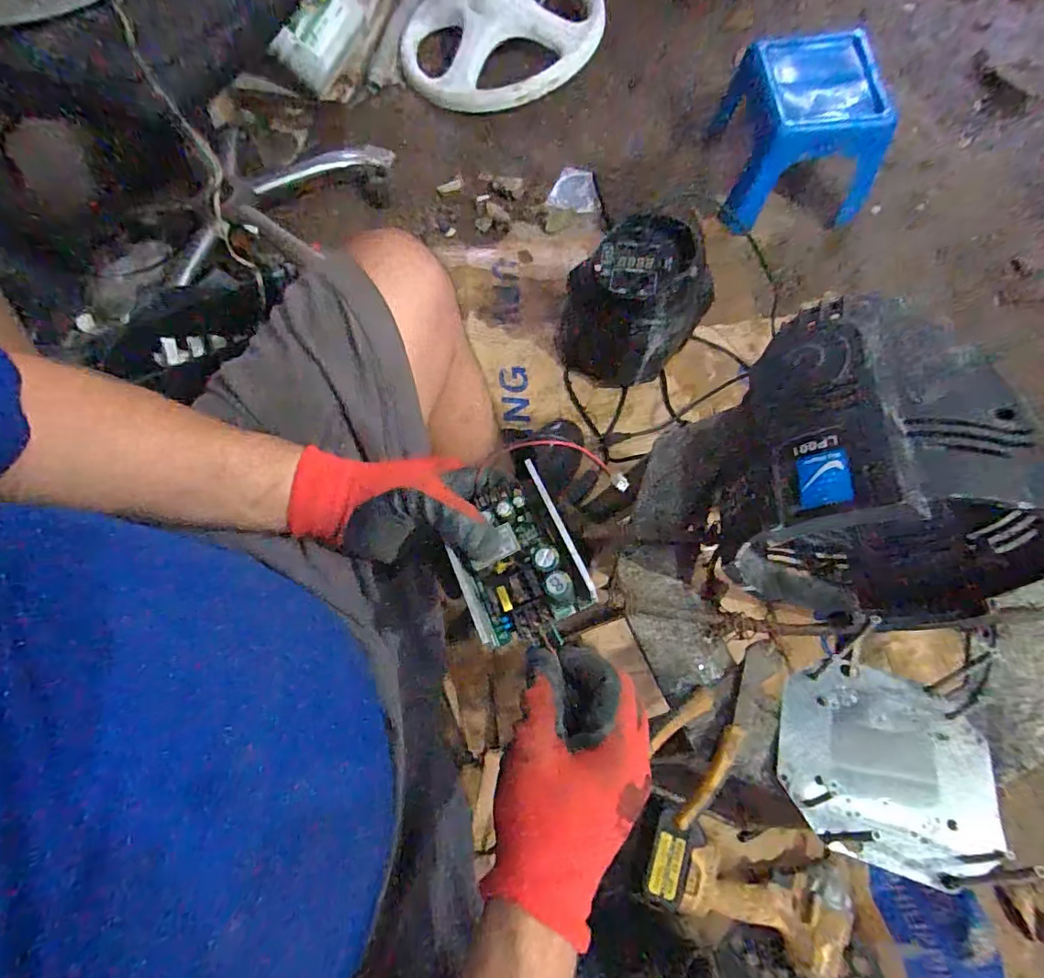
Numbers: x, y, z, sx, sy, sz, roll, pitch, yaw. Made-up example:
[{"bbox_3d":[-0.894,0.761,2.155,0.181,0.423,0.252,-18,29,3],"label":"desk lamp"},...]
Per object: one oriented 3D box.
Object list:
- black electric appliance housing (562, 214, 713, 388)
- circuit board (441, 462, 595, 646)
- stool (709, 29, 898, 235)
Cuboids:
[{"bbox_3d":[0.194,-0.286,0.863,0.157,0.247,0.165,35,73,12],"label":"black electric appliance housing"},{"bbox_3d":[-0.008,0.043,0.361,0.081,0.040,0.114,-22,71,-8],"label":"circuit board"},{"bbox_3d":[0.551,-0.729,1.058,0.272,0.223,0.310,-10,70,-4],"label":"stool"}]

